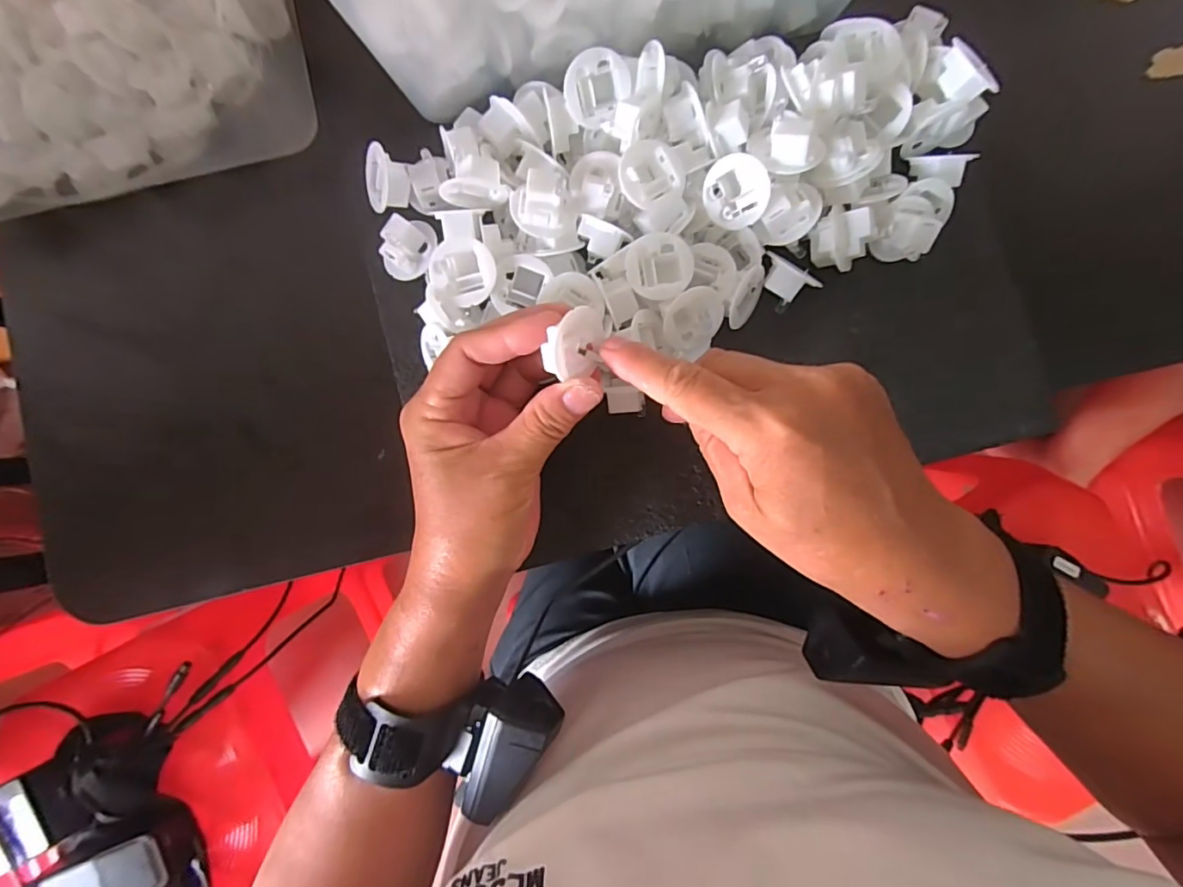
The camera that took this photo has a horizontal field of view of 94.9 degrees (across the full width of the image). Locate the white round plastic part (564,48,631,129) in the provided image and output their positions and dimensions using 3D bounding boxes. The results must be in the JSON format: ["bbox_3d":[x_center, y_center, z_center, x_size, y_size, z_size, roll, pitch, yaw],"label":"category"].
[{"bbox_3d":[0.002,-0.175,0.266,0.029,0.013,0.033,33,113,-32],"label":"white round plastic part"}]

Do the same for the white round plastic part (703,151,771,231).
[{"bbox_3d":[0.071,-0.123,0.266,0.031,0.015,0.032,13,121,19],"label":"white round plastic part"}]

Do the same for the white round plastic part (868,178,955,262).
[{"bbox_3d":[0.168,-0.116,0.283,0.030,0.022,0.043,35,87,2],"label":"white round plastic part"}]

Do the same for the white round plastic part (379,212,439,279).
[{"bbox_3d":[-0.098,-0.103,0.287,0.025,0.013,0.030,23,87,2],"label":"white round plastic part"}]

